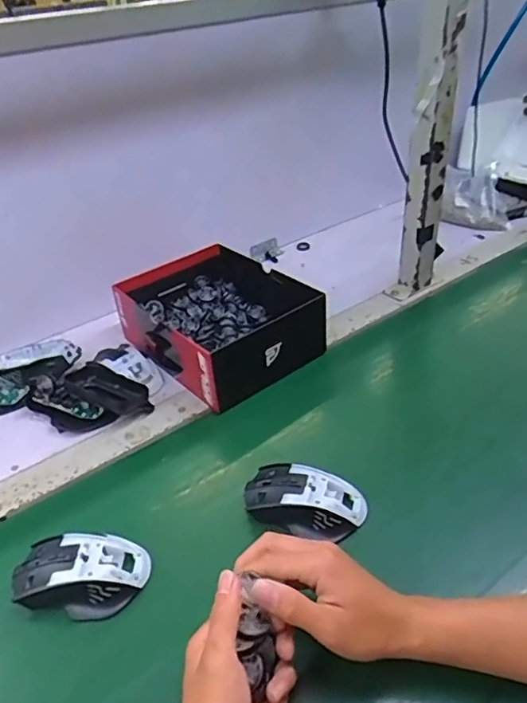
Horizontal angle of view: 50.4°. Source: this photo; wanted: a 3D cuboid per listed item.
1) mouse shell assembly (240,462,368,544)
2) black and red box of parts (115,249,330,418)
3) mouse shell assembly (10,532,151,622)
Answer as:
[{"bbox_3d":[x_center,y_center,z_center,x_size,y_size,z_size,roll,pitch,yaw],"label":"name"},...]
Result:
[{"bbox_3d":[0.038,0.142,0.541,0.113,0.037,0.057,10,38,19],"label":"mouse shell assembly"},{"bbox_3d":[-0.066,-0.039,0.777,0.190,0.101,0.256,-29,43,-31],"label":"black and red box of parts"},{"bbox_3d":[-0.162,0.193,0.490,0.114,0.031,0.067,-1,36,4],"label":"mouse shell assembly"}]

